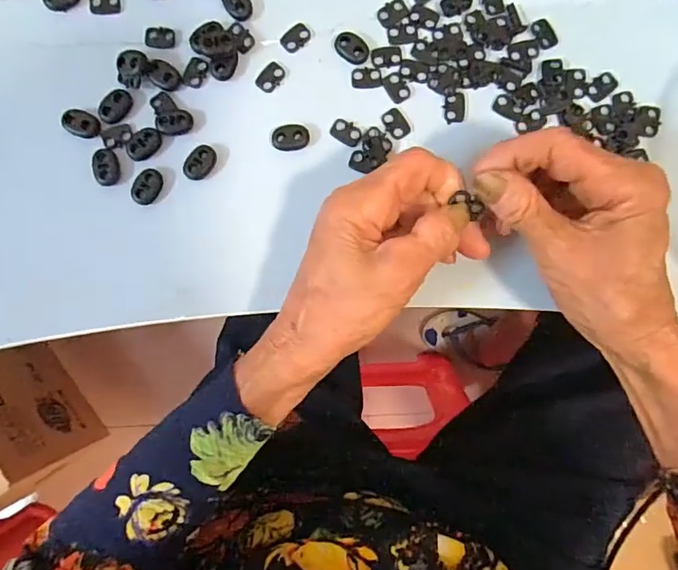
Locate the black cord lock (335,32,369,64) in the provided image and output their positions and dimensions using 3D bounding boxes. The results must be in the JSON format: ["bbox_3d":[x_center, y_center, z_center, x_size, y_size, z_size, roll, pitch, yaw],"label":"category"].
[{"bbox_3d":[0.008,-0.144,0.295,0.022,0.004,0.016,39,91,1],"label":"black cord lock"}]

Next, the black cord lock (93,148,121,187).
[{"bbox_3d":[-0.138,-0.070,0.291,0.014,0.005,0.021,-3,90,1],"label":"black cord lock"}]

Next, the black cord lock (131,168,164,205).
[{"bbox_3d":[-0.113,-0.058,0.290,0.014,0.005,0.022,26,91,1],"label":"black cord lock"}]

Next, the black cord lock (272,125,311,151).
[{"bbox_3d":[-0.029,-0.088,0.293,0.022,0.005,0.016,2,90,1],"label":"black cord lock"}]

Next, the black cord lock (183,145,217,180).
[{"bbox_3d":[-0.083,-0.073,0.292,0.016,0.004,0.022,29,91,1],"label":"black cord lock"}]

